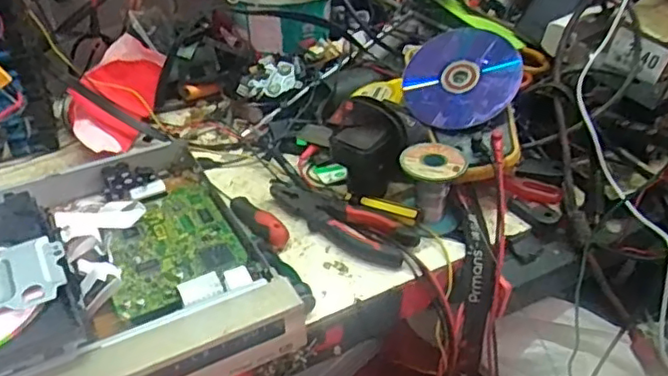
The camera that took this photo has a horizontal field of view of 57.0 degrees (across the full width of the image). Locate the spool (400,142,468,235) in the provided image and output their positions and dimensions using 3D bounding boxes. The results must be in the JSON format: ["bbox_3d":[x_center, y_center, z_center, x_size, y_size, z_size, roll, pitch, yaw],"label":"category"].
[{"bbox_3d":[0.091,-0.002,0.577,0.055,0.062,0.057,2,37,5],"label":"spool"}]

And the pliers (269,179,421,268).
[{"bbox_3d":[0.000,0.028,0.585,0.162,0.021,0.046,21,42,28],"label":"pliers"}]

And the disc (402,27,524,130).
[{"bbox_3d":[0.125,-0.111,0.616,0.115,0.008,0.107,-8,67,19],"label":"disc"}]

